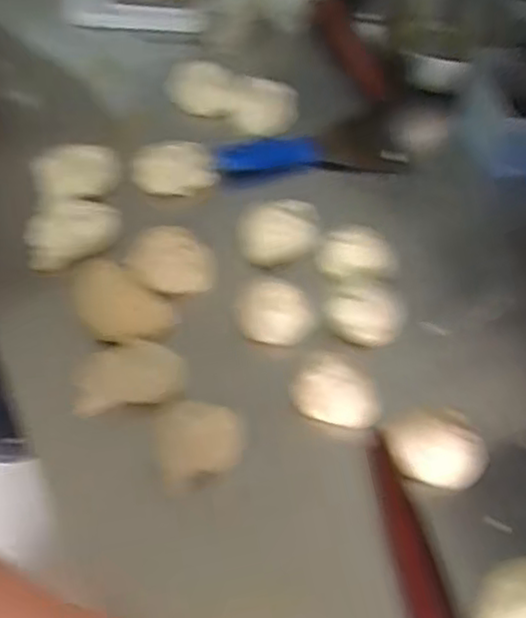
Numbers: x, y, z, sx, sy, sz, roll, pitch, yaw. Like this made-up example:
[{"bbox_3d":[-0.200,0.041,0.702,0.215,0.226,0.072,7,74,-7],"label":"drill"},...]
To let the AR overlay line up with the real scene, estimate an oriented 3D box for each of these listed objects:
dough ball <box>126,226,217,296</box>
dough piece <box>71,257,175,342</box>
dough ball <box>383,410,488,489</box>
[{"bbox_3d":[-0.094,-0.049,0.754,0.084,0.034,0.064,27,59,14],"label":"dough ball"},{"bbox_3d":[-0.149,-0.004,0.730,0.112,0.026,0.071,30,60,16],"label":"dough piece"},{"bbox_3d":[0.157,0.127,0.647,0.084,0.051,0.066,7,57,1],"label":"dough ball"}]

